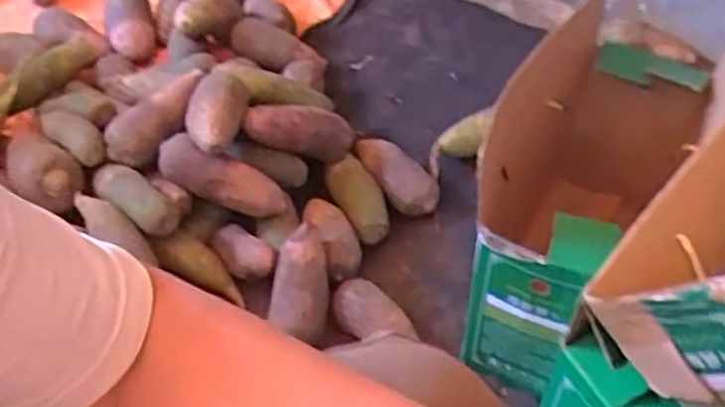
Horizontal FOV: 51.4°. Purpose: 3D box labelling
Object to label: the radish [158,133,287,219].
[{"bbox_3d":[-0.181,-0.031,0.980,0.176,0.063,0.052,25,47,-12],"label":"radish"}]

